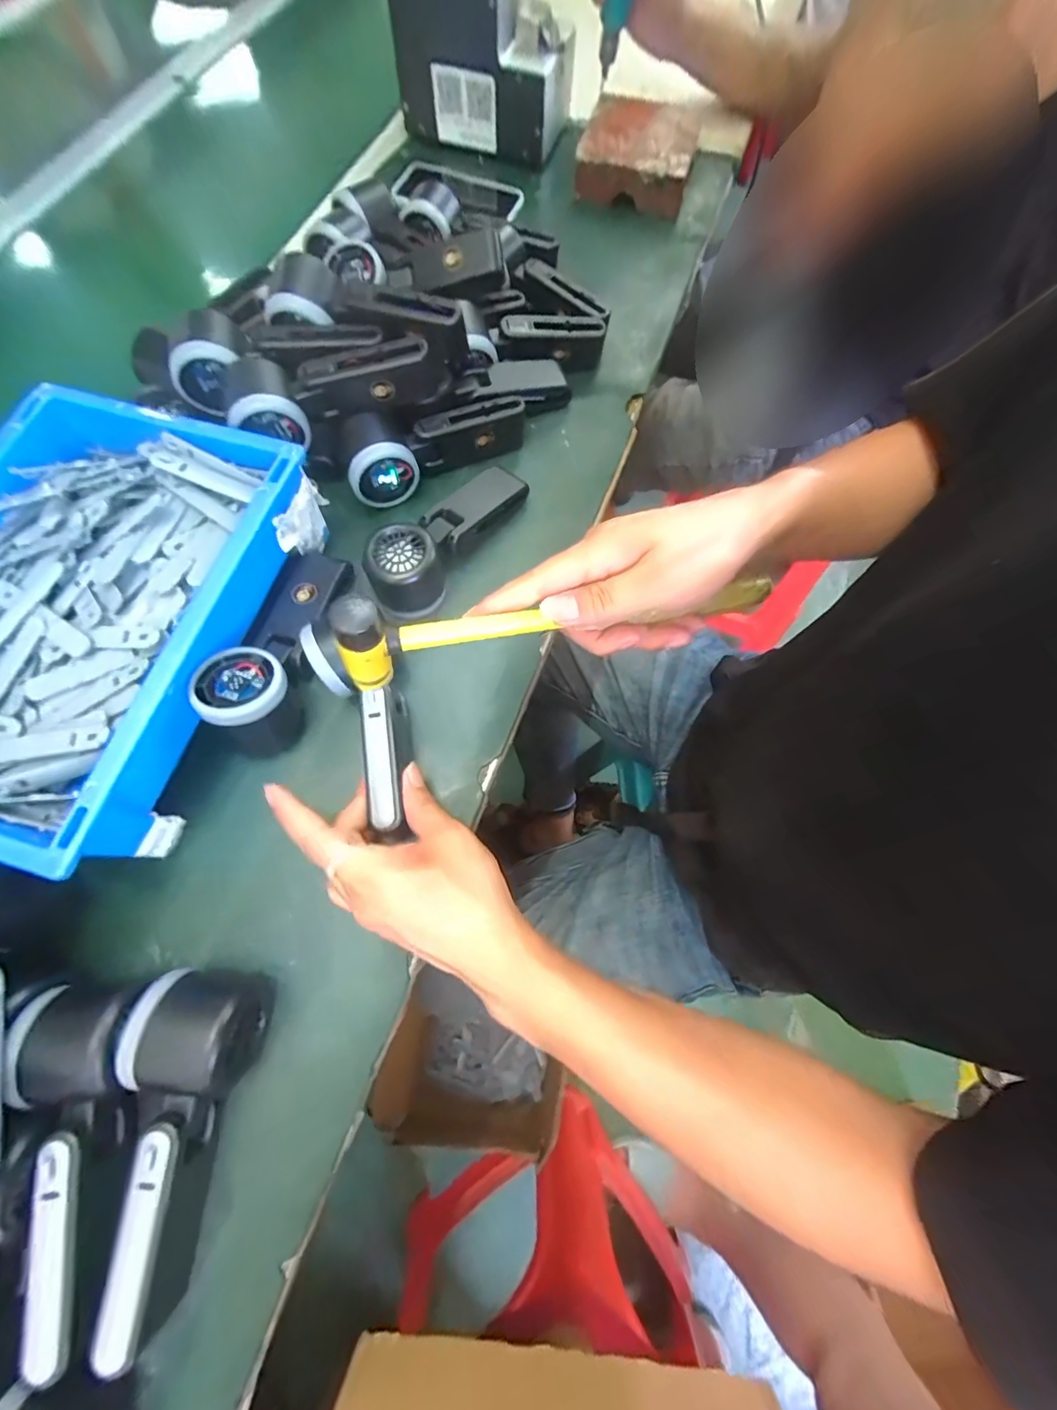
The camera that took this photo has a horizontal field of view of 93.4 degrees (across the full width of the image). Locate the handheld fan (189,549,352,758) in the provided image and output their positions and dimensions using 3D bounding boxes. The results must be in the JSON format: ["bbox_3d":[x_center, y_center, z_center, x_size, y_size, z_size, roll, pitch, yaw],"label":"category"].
[{"bbox_3d":[-0.184,-0.049,0.368,0.055,0.063,0.162,10,71,3],"label":"handheld fan"}]

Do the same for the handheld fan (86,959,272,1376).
[{"bbox_3d":[-0.194,0.235,0.272,0.056,0.058,0.161,8,71,2],"label":"handheld fan"}]

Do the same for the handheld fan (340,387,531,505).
[{"bbox_3d":[-0.081,-0.235,0.436,0.167,0.058,0.055,-29,73,-10],"label":"handheld fan"}]

